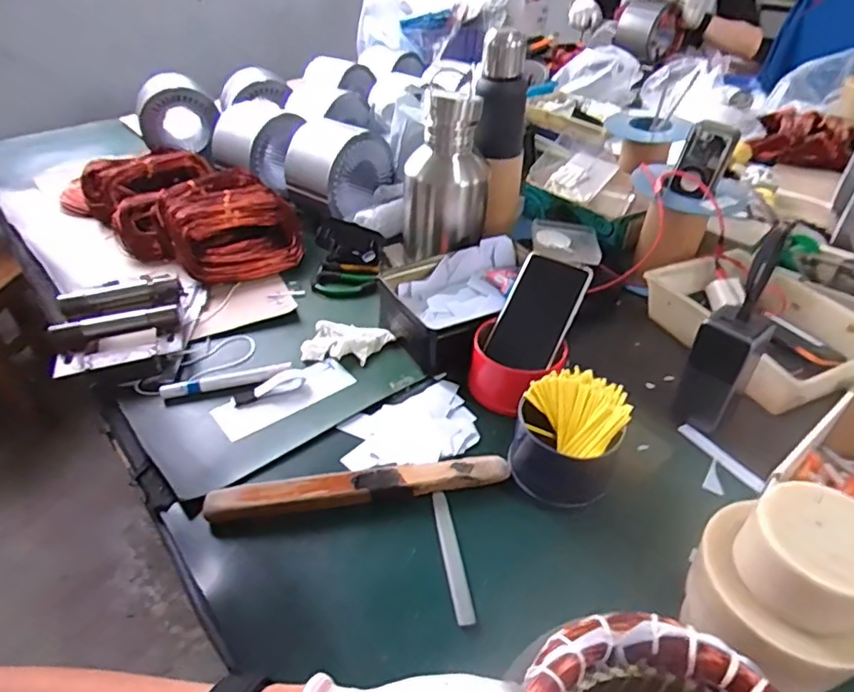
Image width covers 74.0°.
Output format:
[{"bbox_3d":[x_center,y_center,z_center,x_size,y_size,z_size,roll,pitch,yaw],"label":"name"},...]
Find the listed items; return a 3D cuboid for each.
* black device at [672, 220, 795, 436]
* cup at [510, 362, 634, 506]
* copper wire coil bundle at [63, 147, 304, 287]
[{"bbox_3d":[0.301,-0.007,0.558,0.051,0.219,0.053,-33,49,-32],"label":"black device"},{"bbox_3d":[0.134,0.086,0.537,0.092,0.080,0.100,-1,40,1],"label":"cup"},{"bbox_3d":[-0.397,-0.222,0.909,0.463,0.090,0.186,25,46,28],"label":"copper wire coil bundle"}]

